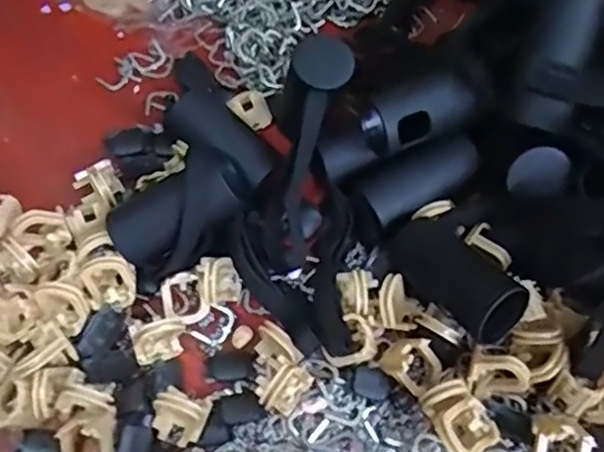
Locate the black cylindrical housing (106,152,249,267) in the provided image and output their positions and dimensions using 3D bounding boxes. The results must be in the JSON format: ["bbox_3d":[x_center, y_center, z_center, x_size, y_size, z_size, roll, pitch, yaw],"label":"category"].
[{"bbox_3d":[-0.058,-0.006,0.301,0.063,0.029,0.030,-29,67,9],"label":"black cylindrical housing"}]

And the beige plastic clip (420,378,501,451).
[{"bbox_3d":[0.066,0.083,0.273,0.024,0.021,0.031,-26,67,-13],"label":"beige plastic clip"}]

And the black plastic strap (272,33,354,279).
[{"bbox_3d":[0.001,-0.032,0.308,0.024,0.019,0.115,14,104,7],"label":"black plastic strap"}]

